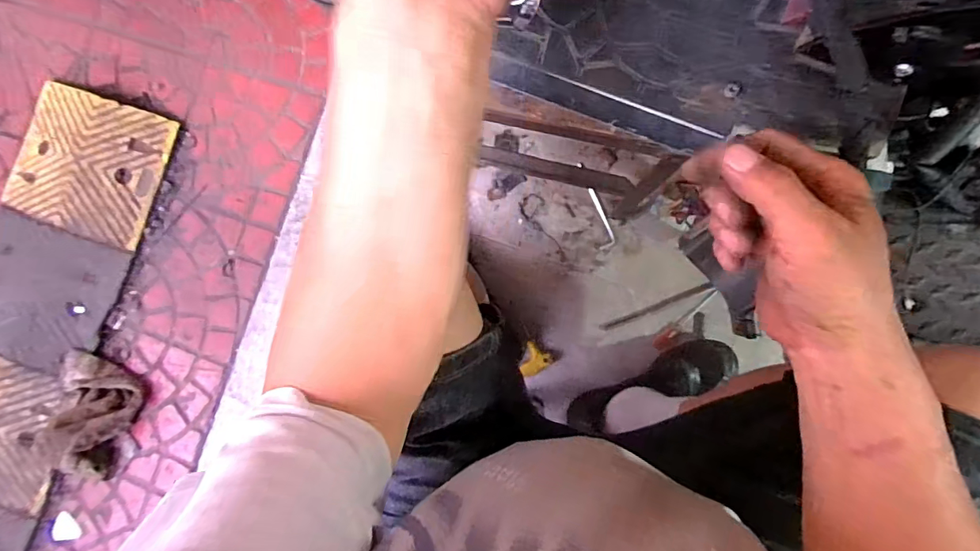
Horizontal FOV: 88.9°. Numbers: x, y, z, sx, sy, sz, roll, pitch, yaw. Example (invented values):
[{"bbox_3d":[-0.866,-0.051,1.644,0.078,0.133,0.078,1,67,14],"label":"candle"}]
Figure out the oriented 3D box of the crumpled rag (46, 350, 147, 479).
[{"bbox_3d":[-0.699,0.247,0.874,0.171,0.057,0.203,10,89,2],"label":"crumpled rag"}]

